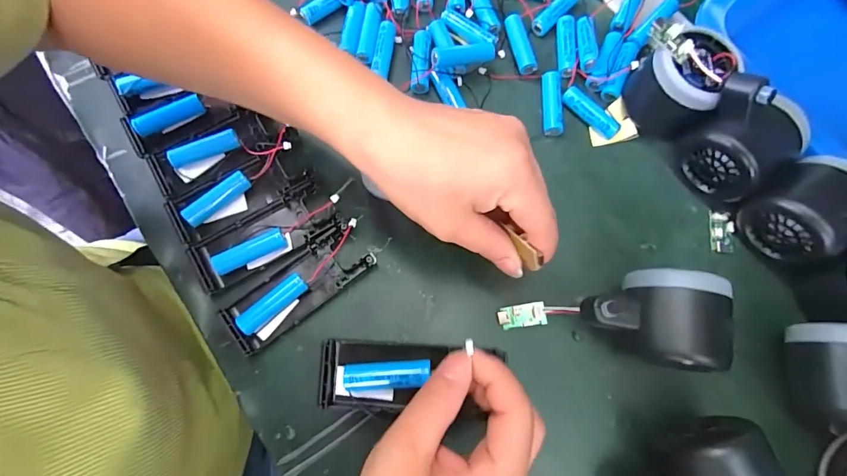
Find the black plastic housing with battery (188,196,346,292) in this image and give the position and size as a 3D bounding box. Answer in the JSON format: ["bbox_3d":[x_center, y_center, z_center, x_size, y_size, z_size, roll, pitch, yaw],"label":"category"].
[{"bbox_3d":[-0.109,-0.002,0.295,0.102,0.014,0.042,-27,77,-6],"label":"black plastic housing with battery"}]

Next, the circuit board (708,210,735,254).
[{"bbox_3d":[0.214,-0.004,0.303,0.016,0.004,0.030,4,76,2],"label":"circuit board"}]

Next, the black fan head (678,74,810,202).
[{"bbox_3d":[0.209,-0.065,0.279,0.048,0.073,0.062,-44,79,-9],"label":"black fan head"}]

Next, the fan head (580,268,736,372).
[{"bbox_3d":[0.140,0.050,0.259,0.083,0.057,0.065,9,76,3],"label":"fan head"}]

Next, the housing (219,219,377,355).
[{"bbox_3d":[-0.084,0.032,0.287,0.103,0.015,0.038,-38,78,-8],"label":"housing"}]

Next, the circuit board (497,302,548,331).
[{"bbox_3d":[0.067,0.053,0.287,0.032,0.004,0.015,-9,76,-1],"label":"circuit board"}]

